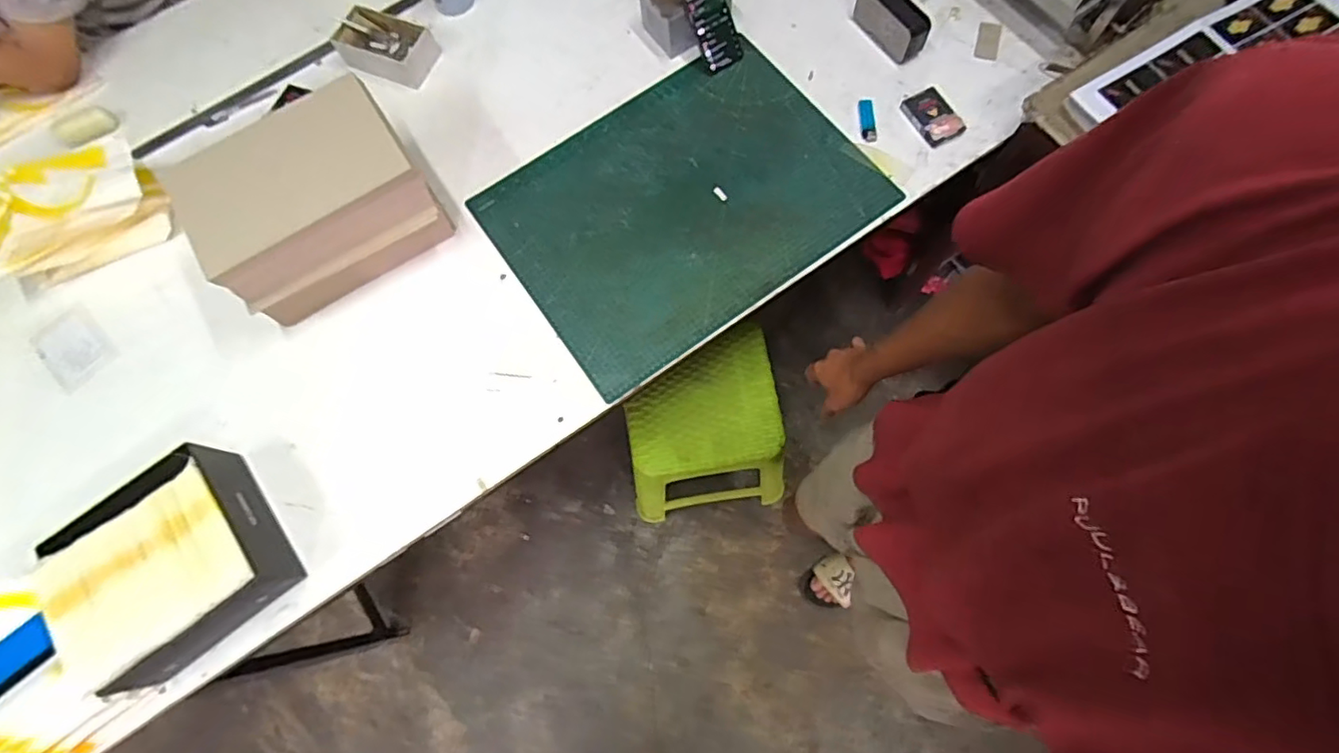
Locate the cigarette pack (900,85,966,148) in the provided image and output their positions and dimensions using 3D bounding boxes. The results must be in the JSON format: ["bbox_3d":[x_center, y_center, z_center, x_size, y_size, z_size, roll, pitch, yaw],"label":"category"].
[{"bbox_3d":[0.449,-0.444,1.011,0.073,0.020,0.112,-27,72,-9],"label":"cigarette pack"}]

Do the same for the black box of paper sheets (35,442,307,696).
[{"bbox_3d":[-0.673,0.249,0.803,0.243,0.129,0.233,-39,74,-13],"label":"black box of paper sheets"}]

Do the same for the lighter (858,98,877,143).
[{"bbox_3d":[0.345,-0.443,1.030,0.024,0.017,0.084,-3,71,-2],"label":"lighter"}]

